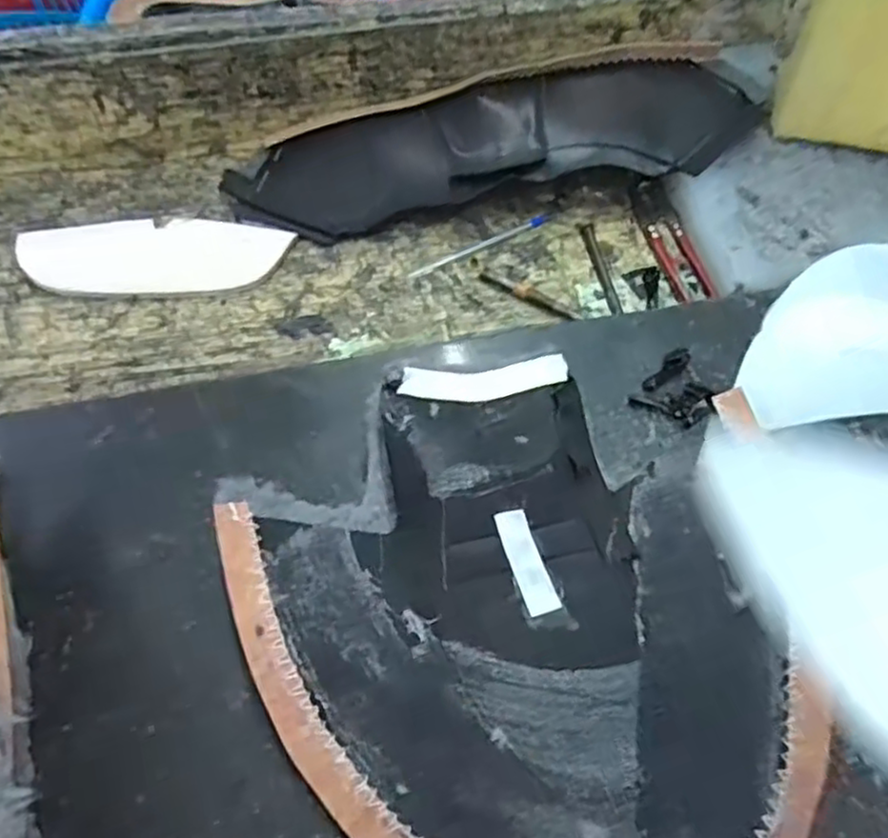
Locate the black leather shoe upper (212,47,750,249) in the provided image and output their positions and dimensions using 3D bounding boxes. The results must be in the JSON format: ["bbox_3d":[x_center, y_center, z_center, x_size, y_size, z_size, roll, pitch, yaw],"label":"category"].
[{"bbox_3d":[0.026,-0.180,0.454,0.330,0.048,0.105,-6,61,-3],"label":"black leather shoe upper"}]

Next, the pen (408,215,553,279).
[{"bbox_3d":[0.024,-0.109,0.437,0.101,0.004,0.007,-26,64,-14],"label":"pen"}]

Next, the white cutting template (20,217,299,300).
[{"bbox_3d":[-0.177,-0.101,0.431,0.159,0.007,0.057,-1,61,-1],"label":"white cutting template"}]

